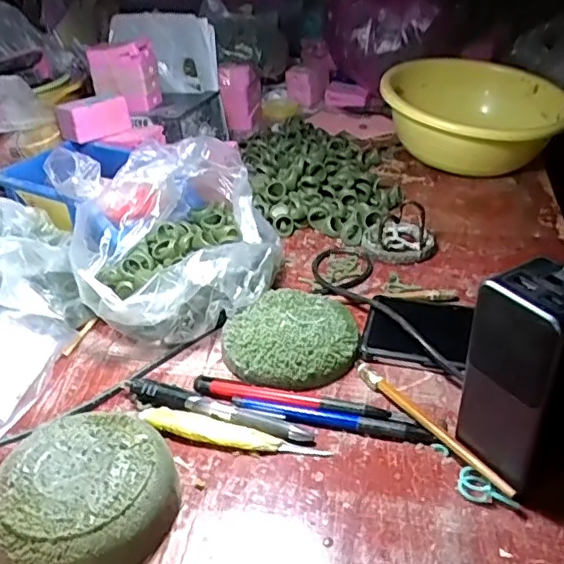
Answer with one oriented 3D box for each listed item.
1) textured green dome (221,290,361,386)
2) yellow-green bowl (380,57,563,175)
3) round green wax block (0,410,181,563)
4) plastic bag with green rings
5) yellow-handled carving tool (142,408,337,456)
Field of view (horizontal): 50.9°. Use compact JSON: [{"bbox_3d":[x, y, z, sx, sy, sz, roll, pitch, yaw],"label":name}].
[{"bbox_3d":[0.007,0.042,0.470,0.102,0.022,0.099,7,34,14],"label":"textured green dome"},{"bbox_3d":[0.251,-0.220,0.792,0.236,0.106,0.262,17,38,27],"label":"yellow-green bowl"},{"bbox_3d":[-0.113,0.125,0.345,0.098,0.037,0.095,-2,33,1],"label":"round green wax block"},{"bbox_3d":[-0.097,-0.048,0.538,0.179,0.107,0.210,-13,35,-16],"label":"plastic bag with green rings"},{"bbox_3d":[-0.035,0.102,0.398,0.129,0.011,0.017,7,34,14],"label":"yellow-handled carving tool"}]

